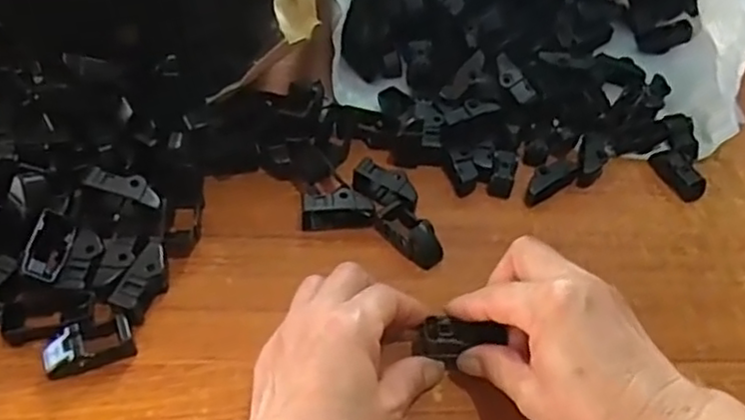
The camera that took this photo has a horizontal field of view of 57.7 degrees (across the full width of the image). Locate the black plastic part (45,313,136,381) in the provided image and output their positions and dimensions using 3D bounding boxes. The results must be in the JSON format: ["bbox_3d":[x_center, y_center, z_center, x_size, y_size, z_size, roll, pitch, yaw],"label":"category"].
[{"bbox_3d":[-0.162,0.079,0.386,0.047,0.017,0.025,-9,52,-12],"label":"black plastic part"}]

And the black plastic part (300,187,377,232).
[{"bbox_3d":[-0.024,-0.001,0.461,0.049,0.023,0.018,-3,51,-7],"label":"black plastic part"}]

